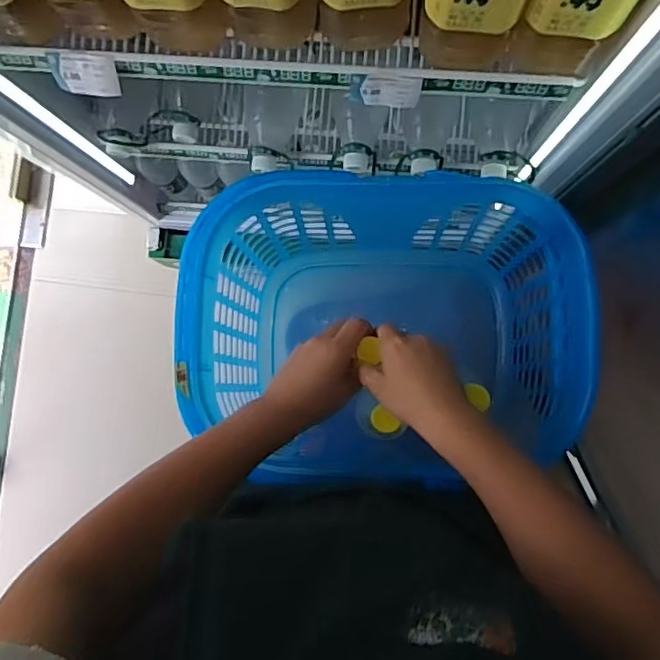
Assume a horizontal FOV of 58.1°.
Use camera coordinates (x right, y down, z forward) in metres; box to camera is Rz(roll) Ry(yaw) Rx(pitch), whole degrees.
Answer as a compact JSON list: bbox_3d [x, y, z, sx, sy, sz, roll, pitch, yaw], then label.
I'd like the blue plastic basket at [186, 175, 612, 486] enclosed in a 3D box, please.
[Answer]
[{"bbox_3d":[0.060,-0.006,0.720,0.400,0.292,0.300,-3,87,4],"label":"blue plastic basket"}]

